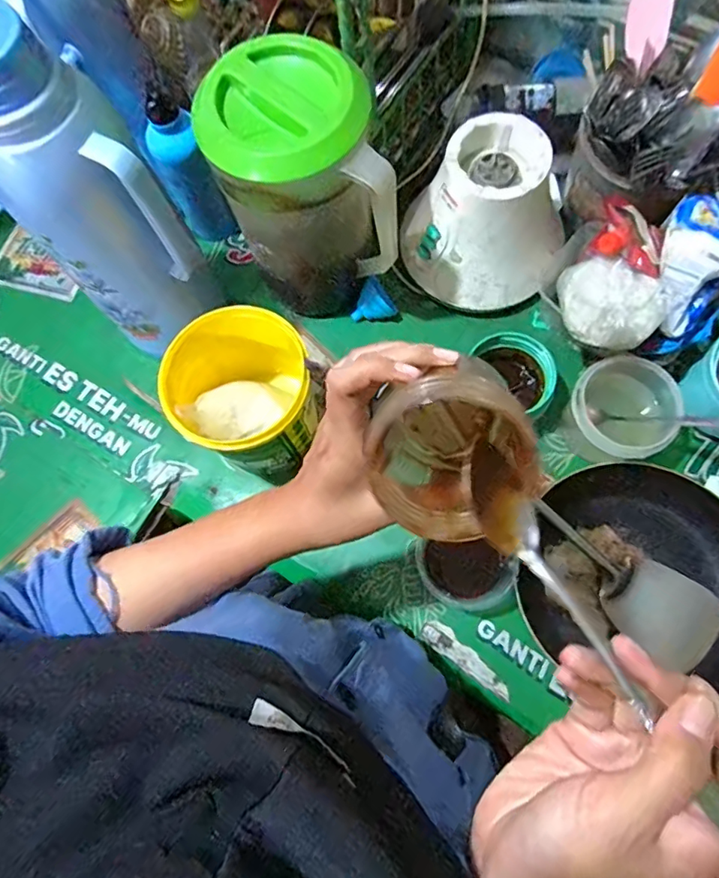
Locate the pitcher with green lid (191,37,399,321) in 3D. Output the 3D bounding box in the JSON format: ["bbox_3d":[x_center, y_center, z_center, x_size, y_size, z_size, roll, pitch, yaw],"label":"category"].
[{"bbox_3d":[-0.058,-0.236,0.546,0.137,0.255,0.153,-23,75,-5],"label":"pitcher with green lid"}]

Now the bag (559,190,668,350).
[{"bbox_3d":[0.256,-0.160,0.503,0.096,0.059,0.132,33,78,10],"label":"bag"}]

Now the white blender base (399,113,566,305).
[{"bbox_3d":[0.141,-0.241,0.591,0.148,0.134,0.157,-31,76,-7],"label":"white blender base"}]

